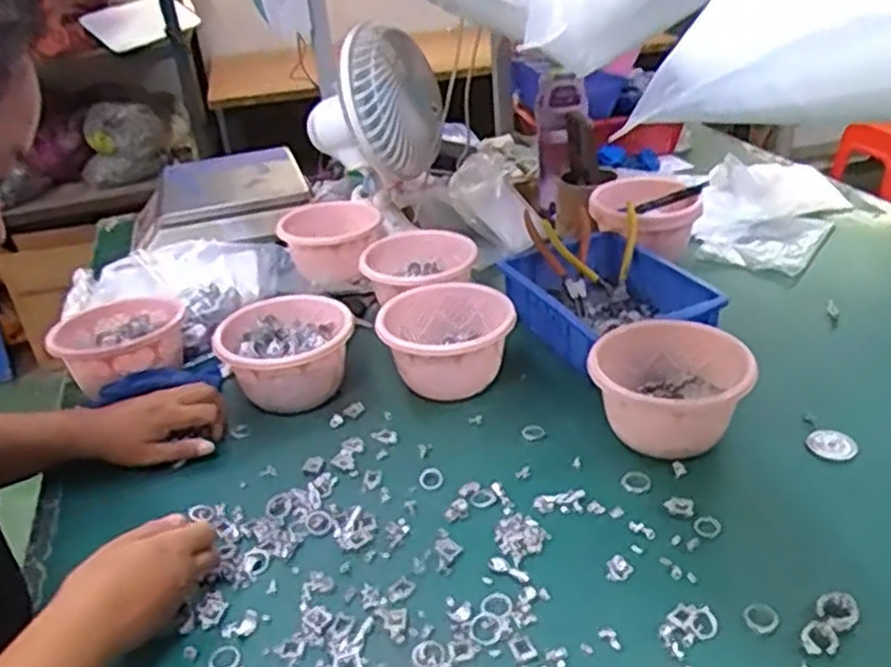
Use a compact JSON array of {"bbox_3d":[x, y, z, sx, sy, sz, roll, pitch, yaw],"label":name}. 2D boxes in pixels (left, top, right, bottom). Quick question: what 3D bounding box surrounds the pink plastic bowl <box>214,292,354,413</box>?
[{"bbox_3d":[-0.175,0.029,0.884,0.146,0.089,0.134,-4,30,3],"label":"pink plastic bowl"}]

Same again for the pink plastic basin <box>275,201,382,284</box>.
[{"bbox_3d":[-0.163,-0.126,1.127,0.143,0.081,0.140,-6,30,-1],"label":"pink plastic basin"}]

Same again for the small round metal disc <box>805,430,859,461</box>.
[{"bbox_3d":[0.369,0.107,0.750,0.044,0.008,0.037,10,34,25],"label":"small round metal disc"}]

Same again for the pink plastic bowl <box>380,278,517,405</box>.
[{"bbox_3d":[0.004,0.012,0.886,0.146,0.089,0.132,-1,31,8],"label":"pink plastic bowl"}]

